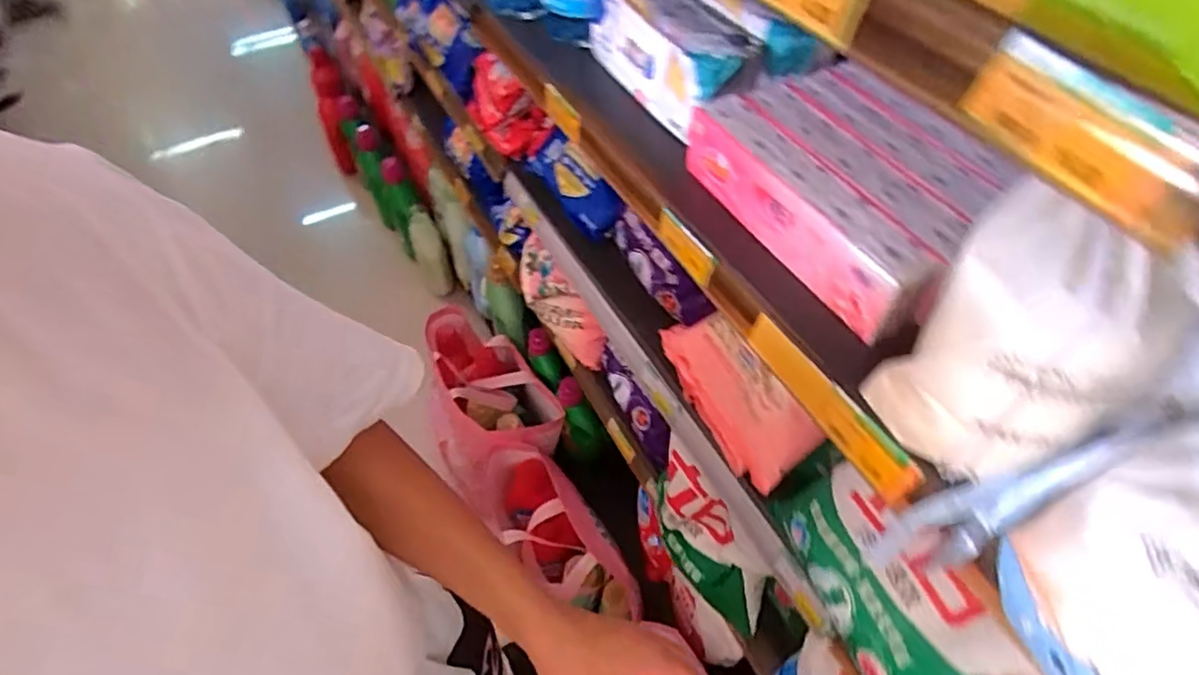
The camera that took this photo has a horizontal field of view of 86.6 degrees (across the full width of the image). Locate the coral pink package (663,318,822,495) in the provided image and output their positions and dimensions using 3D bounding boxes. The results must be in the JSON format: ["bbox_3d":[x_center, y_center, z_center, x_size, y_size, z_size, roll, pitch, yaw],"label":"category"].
[{"bbox_3d":[0.158,0.060,0.769,0.078,0.114,0.244,-25,55,-18],"label":"coral pink package"}]

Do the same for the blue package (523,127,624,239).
[{"bbox_3d":[-0.044,-0.256,1.046,0.070,0.084,0.239,-27,56,-19],"label":"blue package"}]

